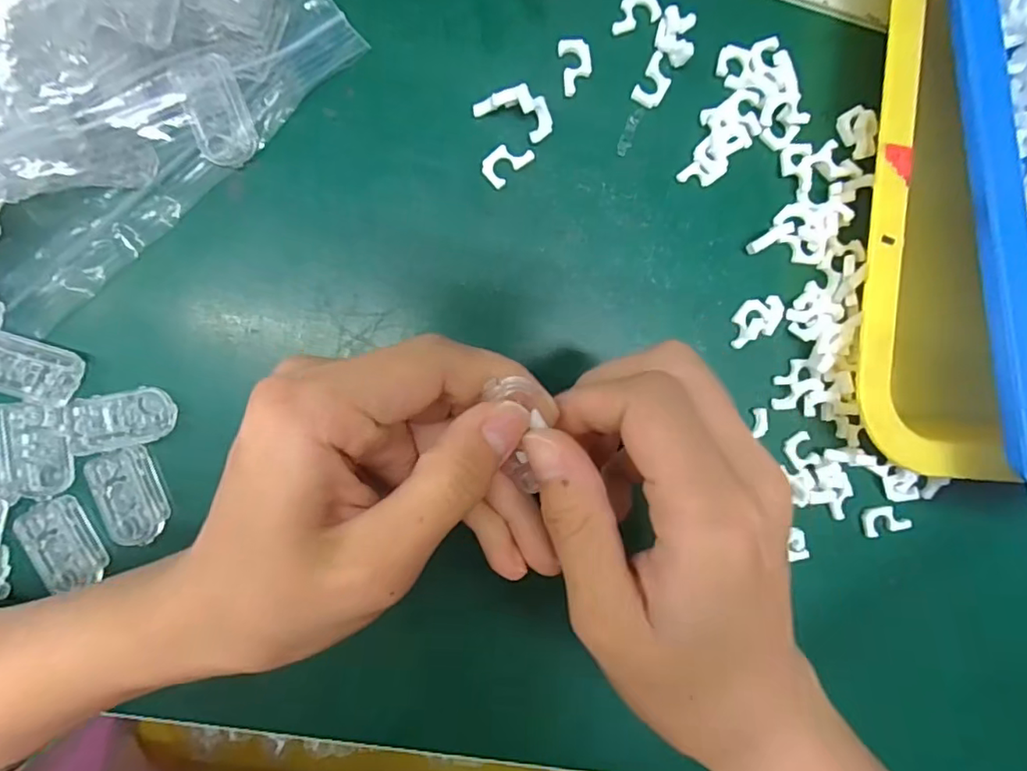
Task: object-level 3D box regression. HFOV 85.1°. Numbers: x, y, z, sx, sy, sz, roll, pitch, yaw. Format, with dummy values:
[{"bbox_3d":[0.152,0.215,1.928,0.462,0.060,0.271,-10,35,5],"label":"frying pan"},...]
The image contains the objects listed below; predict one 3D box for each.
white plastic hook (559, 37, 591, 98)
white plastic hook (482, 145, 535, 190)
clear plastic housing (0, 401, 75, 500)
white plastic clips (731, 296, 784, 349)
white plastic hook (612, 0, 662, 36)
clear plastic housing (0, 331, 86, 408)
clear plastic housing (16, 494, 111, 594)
[{"bbox_3d":[0.026,-0.133,0.233,0.013,0.004,0.022,-9,93,-7],"label":"white plastic hook"},{"bbox_3d":[-0.003,-0.092,0.230,0.022,0.004,0.013,-43,96,-5],"label":"white plastic hook"},{"bbox_3d":[-0.179,0.024,0.209,0.022,0.006,0.036,-2,92,-8],"label":"clear plastic housing"},{"bbox_3d":[0.106,-0.029,0.244,0.025,0.007,0.017,-24,94,-6],"label":"white plastic clips"},{"bbox_3d":[0.051,-0.157,0.234,0.021,0.004,0.014,-19,94,-7],"label":"white plastic hook"},{"bbox_3d":[-0.182,-0.006,0.207,0.036,0.005,0.021,19,89,-8],"label":"clear plastic housing"},{"bbox_3d":[-0.171,0.060,0.210,0.023,0.004,0.034,-23,94,-7],"label":"clear plastic housing"}]

